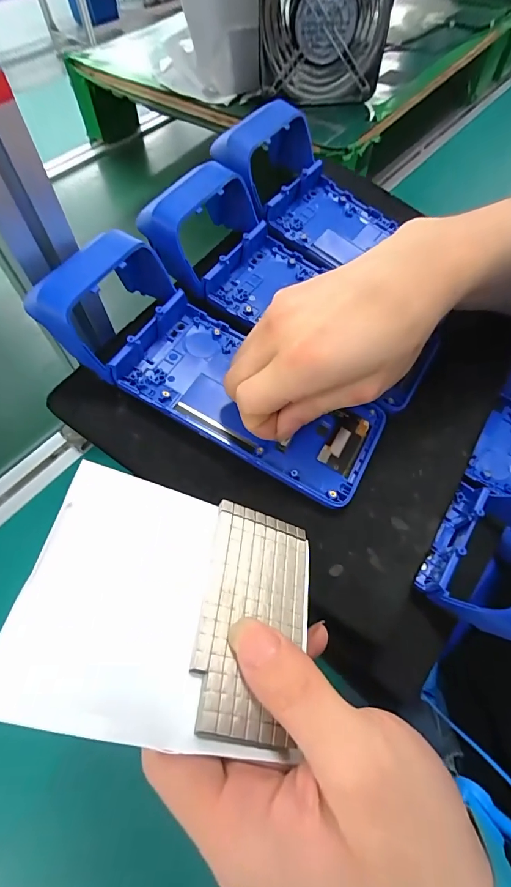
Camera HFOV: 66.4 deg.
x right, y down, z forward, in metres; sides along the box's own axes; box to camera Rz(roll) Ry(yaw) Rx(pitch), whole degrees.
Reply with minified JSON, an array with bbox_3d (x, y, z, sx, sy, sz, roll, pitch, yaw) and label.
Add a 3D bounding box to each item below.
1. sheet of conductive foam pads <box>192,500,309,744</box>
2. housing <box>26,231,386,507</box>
[{"bbox_3d":[0.001,0.072,0.169,0.049,0.004,0.090,24,48,-18],"label":"sheet of conductive foam pads"},{"bbox_3d":[-0.023,-0.044,0.247,0.216,0.042,0.092,36,65,1],"label":"housing"}]

